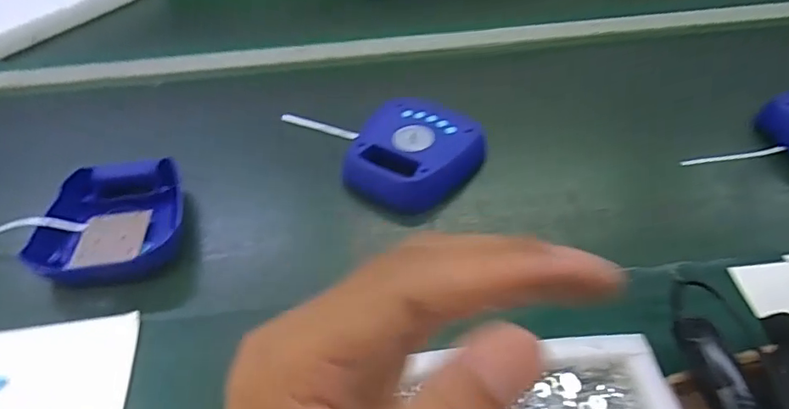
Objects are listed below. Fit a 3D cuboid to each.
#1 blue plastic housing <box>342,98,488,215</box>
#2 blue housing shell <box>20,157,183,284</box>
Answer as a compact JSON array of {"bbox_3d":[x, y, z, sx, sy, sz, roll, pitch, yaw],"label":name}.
[{"bbox_3d":[0.022,-0.066,0.713,0.149,0.057,0.167,31,56,28],"label":"blue plastic housing"},{"bbox_3d":[-0.341,0.021,0.654,0.166,0.056,0.164,-9,47,-6],"label":"blue housing shell"}]

